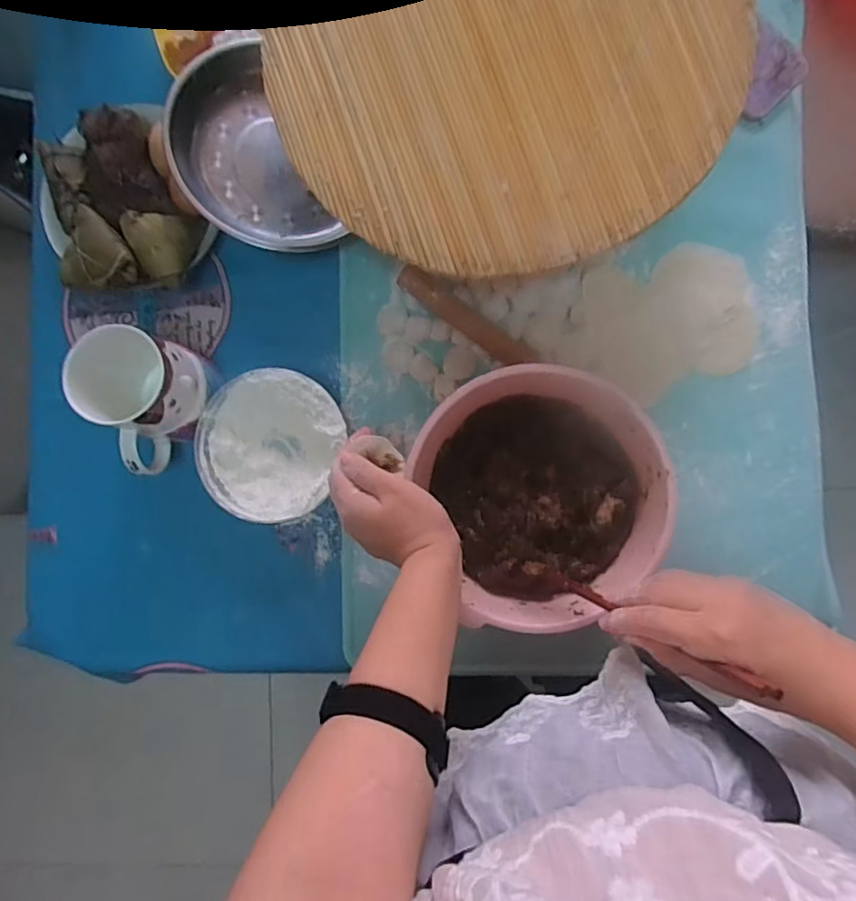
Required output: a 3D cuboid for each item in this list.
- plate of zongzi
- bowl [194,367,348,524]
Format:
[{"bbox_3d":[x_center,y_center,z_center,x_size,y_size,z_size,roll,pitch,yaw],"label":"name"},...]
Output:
[{"bbox_3d":[-0.302,-0.235,0.557,0.146,0.072,0.176,-14,86,2],"label":"plate of zongzi"},{"bbox_3d":[-0.149,-0.006,0.552,0.129,0.045,0.136,0,86,3],"label":"bowl"}]

